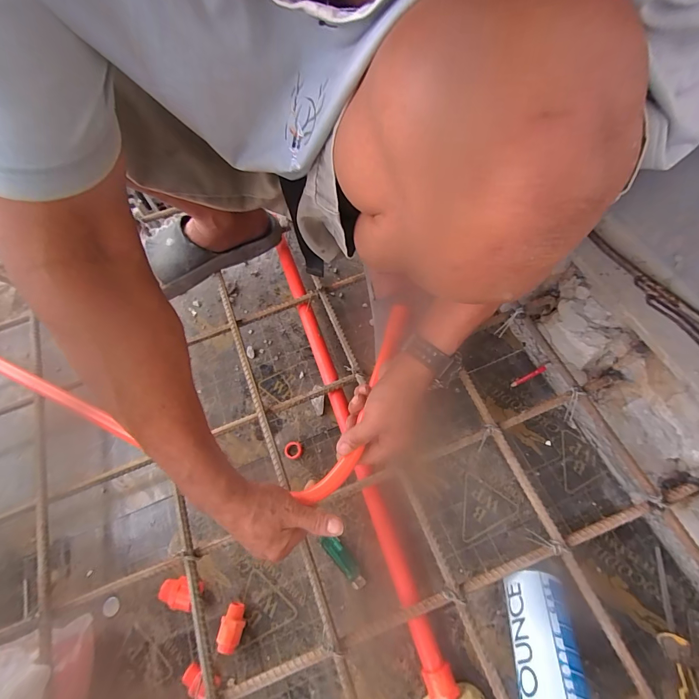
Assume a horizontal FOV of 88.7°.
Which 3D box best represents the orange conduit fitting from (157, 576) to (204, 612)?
[{"bbox_3d":[-0.217,0.319,0.470,0.053,0.031,0.034,9,65,8],"label":"orange conduit fitting"}]

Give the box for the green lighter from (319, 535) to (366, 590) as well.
[{"bbox_3d":[-0.009,0.287,0.484,0.026,0.011,0.078,-36,67,-14],"label":"green lighter"}]

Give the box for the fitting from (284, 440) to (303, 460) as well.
[{"bbox_3d":[-0.087,0.155,0.553,0.028,0.006,0.028,8,65,7],"label":"fitting"}]

